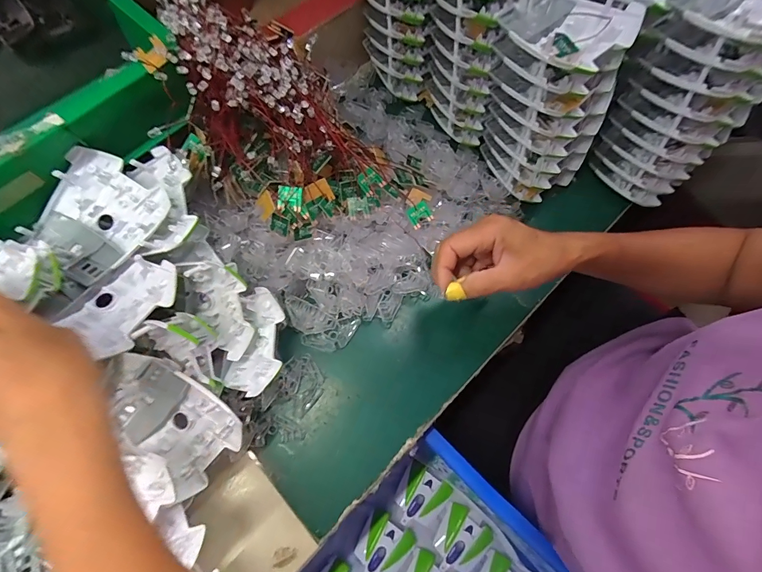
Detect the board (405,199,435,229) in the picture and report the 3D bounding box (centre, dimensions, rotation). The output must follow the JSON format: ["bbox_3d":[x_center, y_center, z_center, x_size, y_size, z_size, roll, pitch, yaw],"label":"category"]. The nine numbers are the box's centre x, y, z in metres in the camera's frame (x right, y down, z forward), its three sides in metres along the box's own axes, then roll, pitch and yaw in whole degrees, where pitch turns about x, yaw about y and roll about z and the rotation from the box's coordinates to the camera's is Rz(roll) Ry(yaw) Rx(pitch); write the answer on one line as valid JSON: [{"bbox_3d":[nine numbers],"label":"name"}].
[{"bbox_3d":[0.044,-0.080,0.415,0.025,0.005,0.024,-34,88,15],"label":"board"}]

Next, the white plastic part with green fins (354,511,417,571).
[{"bbox_3d":[0.004,0.469,0.660,0.089,0.014,0.098,33,72,9],"label":"white plastic part with green fins"}]

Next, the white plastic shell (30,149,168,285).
[{"bbox_3d":[-0.259,-0.064,0.335,0.090,0.034,0.105,30,71,8],"label":"white plastic shell"}]

